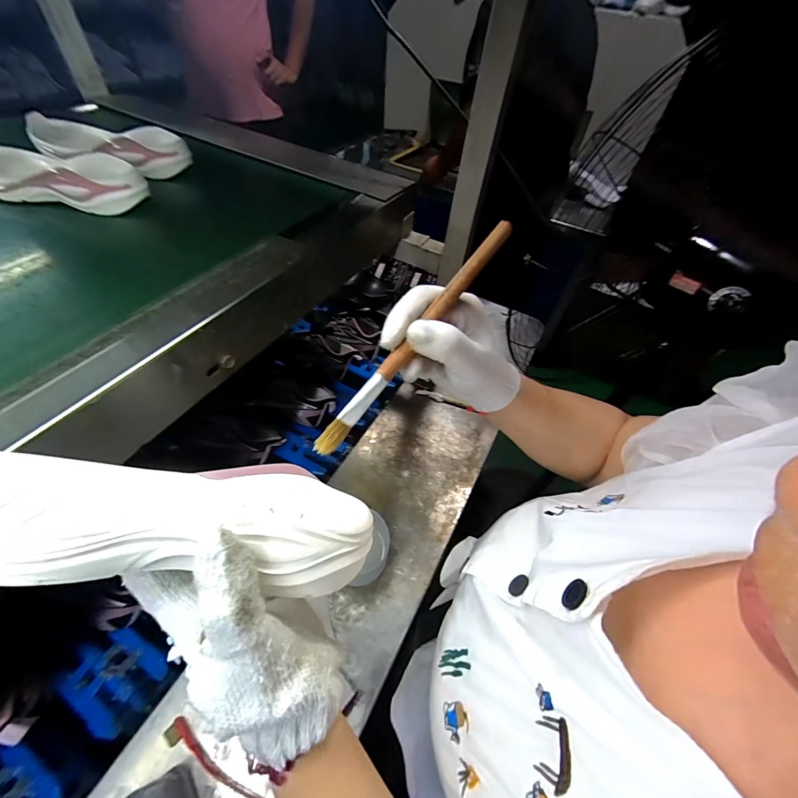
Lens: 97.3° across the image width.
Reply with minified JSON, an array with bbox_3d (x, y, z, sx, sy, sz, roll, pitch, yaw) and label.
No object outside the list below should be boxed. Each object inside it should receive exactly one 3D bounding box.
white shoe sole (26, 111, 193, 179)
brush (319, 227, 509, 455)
[{"bbox_3d":[-0.439,-0.377,0.526,0.244,0.044,0.097,16,51,7],"label":"white shoe sole"},{"bbox_3d":[0.008,-0.037,0.231,0.011,0.009,0.189,41,93,24],"label":"brush"}]

